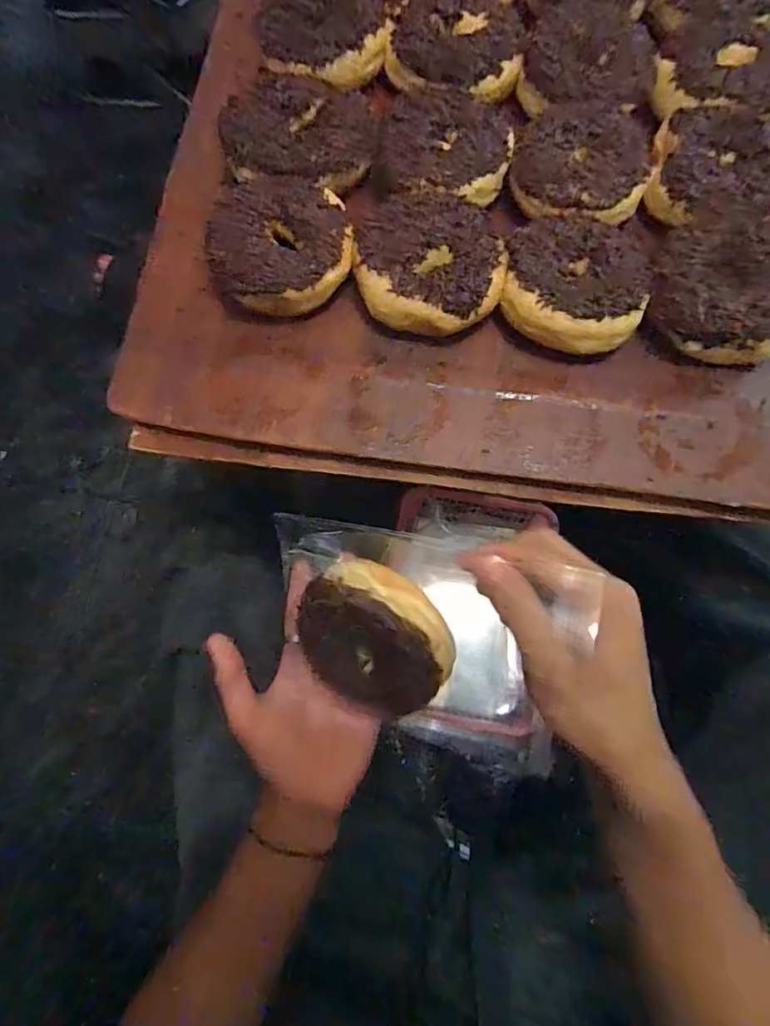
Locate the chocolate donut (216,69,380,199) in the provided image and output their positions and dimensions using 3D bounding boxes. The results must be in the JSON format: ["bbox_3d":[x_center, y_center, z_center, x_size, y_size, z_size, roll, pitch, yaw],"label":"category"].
[{"bbox_3d":[-0.057,-0.255,0.366,0.103,0.025,0.093,8,77,3],"label":"chocolate donut"}]

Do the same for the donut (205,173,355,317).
[{"bbox_3d":[-0.065,-0.172,0.345,0.086,0.034,0.089,0,76,1],"label":"donut"}]

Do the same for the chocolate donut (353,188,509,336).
[{"bbox_3d":[0.029,-0.157,0.341,0.092,0.030,0.087,0,76,1],"label":"chocolate donut"}]

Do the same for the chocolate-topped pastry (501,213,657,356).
[{"bbox_3d":[0.119,-0.143,0.334,0.087,0.036,0.087,0,76,1],"label":"chocolate-topped pastry"}]

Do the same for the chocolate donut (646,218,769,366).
[{"bbox_3d":[0.208,-0.136,0.328,0.088,0.037,0.084,0,76,1],"label":"chocolate donut"}]

